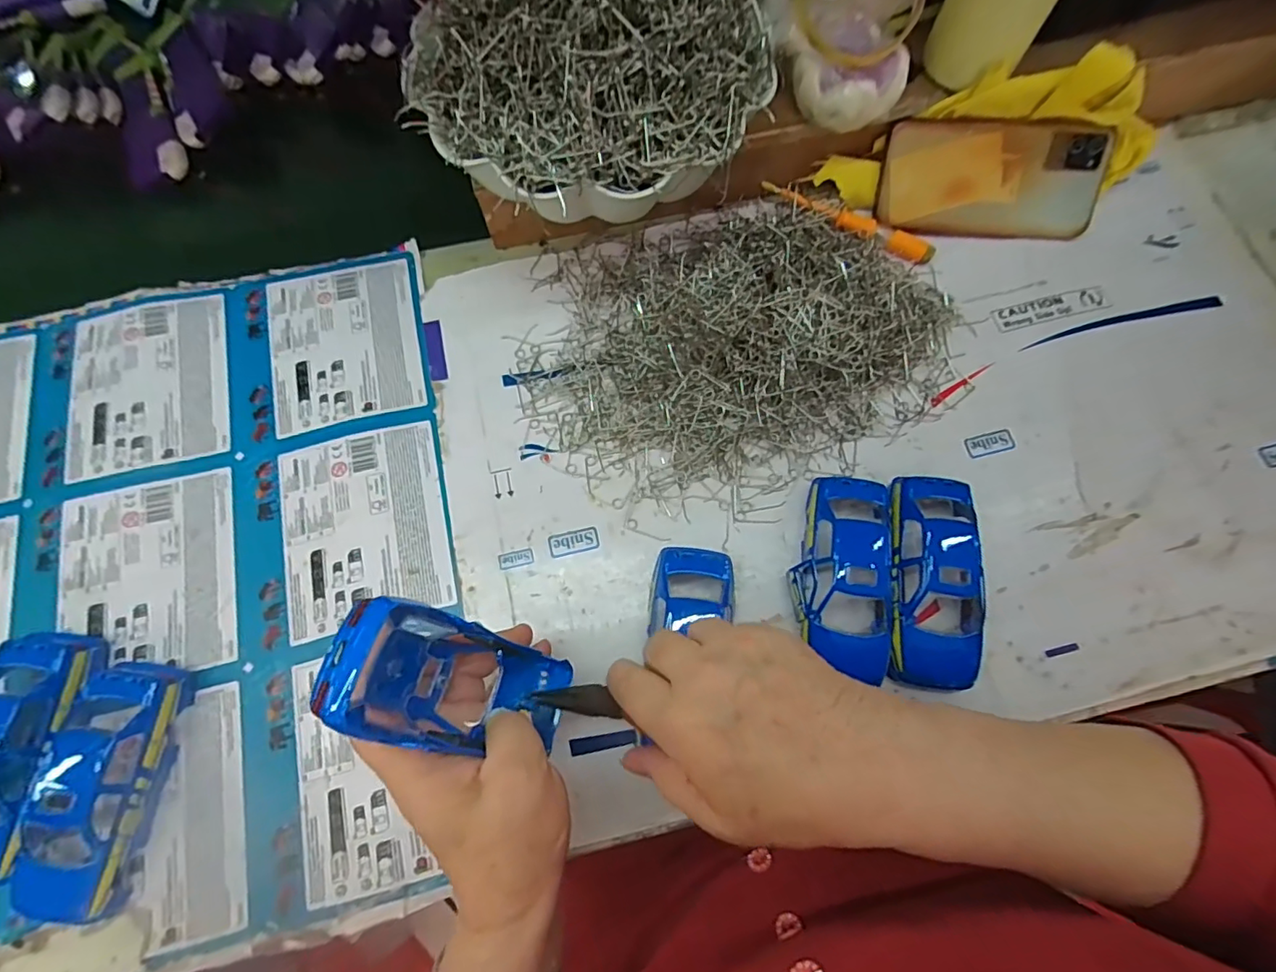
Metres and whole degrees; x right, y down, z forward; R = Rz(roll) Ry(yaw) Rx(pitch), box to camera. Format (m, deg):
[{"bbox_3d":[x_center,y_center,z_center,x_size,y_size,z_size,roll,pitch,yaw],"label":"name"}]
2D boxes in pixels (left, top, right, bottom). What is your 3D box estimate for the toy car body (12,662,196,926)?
[{"bbox_3d":[-0.305,0.169,0.306,0.054,0.046,0.130,5,72,1],"label":"toy car body"}]

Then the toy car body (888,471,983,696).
[{"bbox_3d":[0.182,0.058,0.337,0.054,0.037,0.126,7,72,2],"label":"toy car body"}]

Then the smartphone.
[{"bbox_3d":[0.272,-0.235,0.419,0.165,0.013,0.075,6,106,2],"label":"smartphone"}]

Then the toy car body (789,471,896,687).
[{"bbox_3d":[0.126,0.055,0.339,0.059,0.039,0.119,4,72,1],"label":"toy car body"}]

